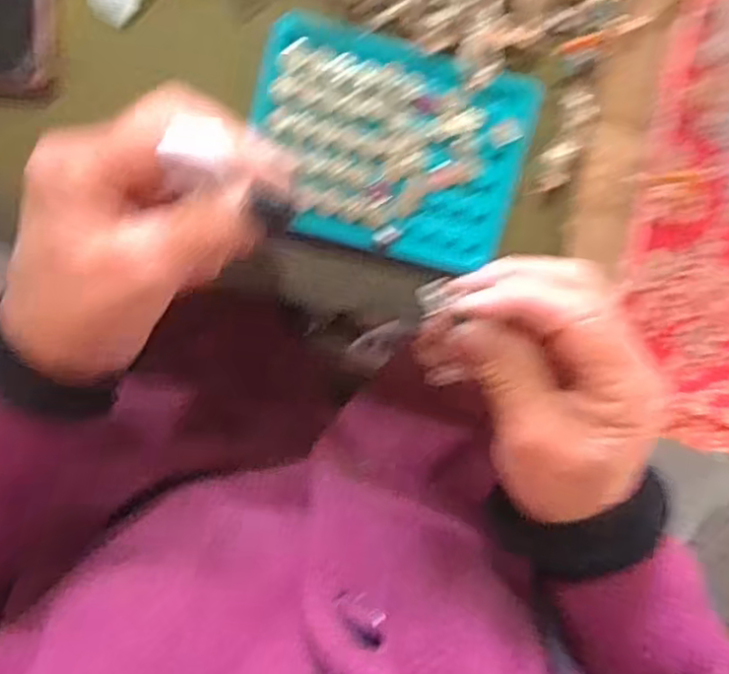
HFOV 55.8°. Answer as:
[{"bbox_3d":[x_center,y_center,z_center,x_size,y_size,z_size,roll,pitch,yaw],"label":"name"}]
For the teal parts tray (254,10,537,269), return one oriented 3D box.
[{"bbox_3d":[0.011,-0.092,0.339,0.131,0.010,0.099,15,97,-3],"label":"teal parts tray"}]

